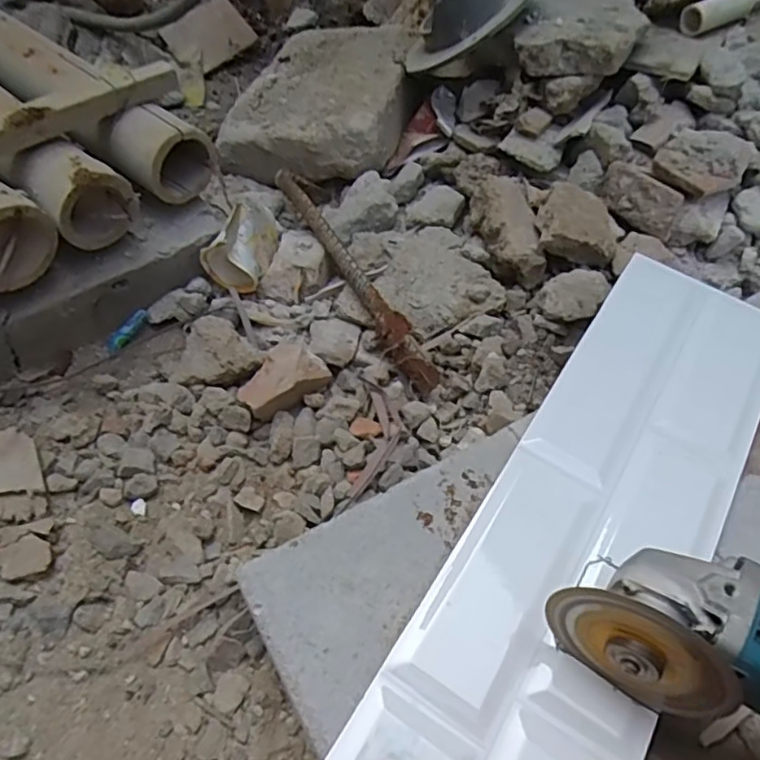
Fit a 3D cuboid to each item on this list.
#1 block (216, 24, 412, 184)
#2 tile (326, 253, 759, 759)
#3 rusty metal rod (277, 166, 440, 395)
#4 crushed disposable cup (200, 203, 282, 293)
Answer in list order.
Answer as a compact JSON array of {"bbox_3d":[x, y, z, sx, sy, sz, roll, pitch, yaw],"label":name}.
[{"bbox_3d":[-0.065,-0.353,0.765,0.203,0.080,0.259,9,57,2],"label":"block"},{"bbox_3d":[0.135,0.118,0.415,0.147,0.012,0.594,30,58,15],"label":"tile"},{"bbox_3d":[-0.029,-0.110,0.616,0.025,0.019,0.307,-22,61,-18],"label":"rusty metal rod"},{"bbox_3d":[-0.140,-0.145,0.638,0.058,0.053,0.098,9,57,2],"label":"crushed disposable cup"}]

